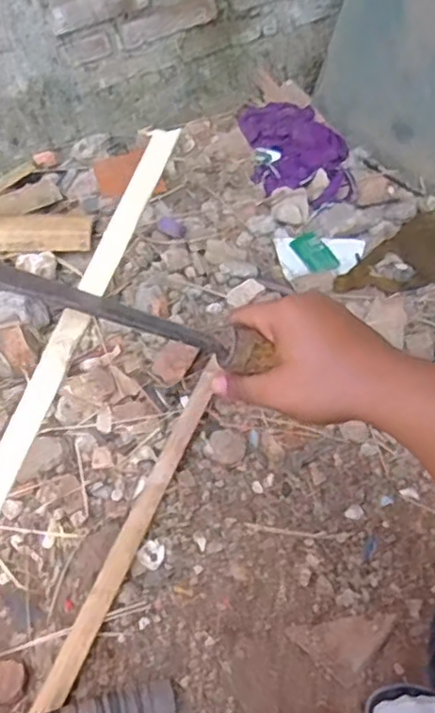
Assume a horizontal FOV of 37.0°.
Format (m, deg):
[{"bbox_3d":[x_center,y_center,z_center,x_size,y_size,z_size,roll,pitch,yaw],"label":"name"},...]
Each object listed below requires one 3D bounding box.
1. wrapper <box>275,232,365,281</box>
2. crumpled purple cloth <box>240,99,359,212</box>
[{"bbox_3d":[0.187,-0.187,1.183,0.155,0.019,0.103,2,53,3],"label":"wrapper"},{"bbox_3d":[0.167,-0.441,1.370,0.207,0.030,0.344,-7,53,-4],"label":"crumpled purple cloth"}]

